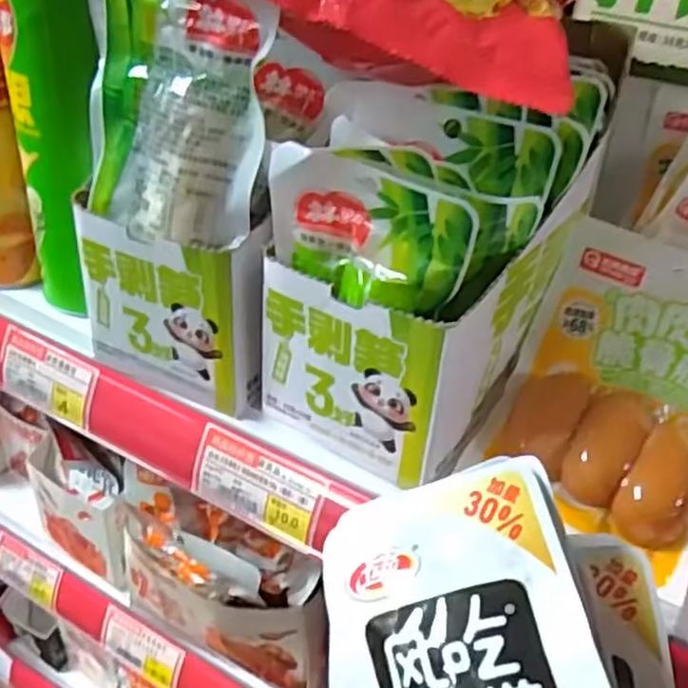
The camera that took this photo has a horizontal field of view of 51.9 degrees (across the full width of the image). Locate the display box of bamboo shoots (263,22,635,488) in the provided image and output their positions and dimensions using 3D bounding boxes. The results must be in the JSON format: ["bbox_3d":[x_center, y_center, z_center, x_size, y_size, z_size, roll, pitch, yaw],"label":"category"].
[{"bbox_3d":[0.039,-0.042,0.326,0.106,0.168,0.111,24,40,25],"label":"display box of bamboo shoots"}]

